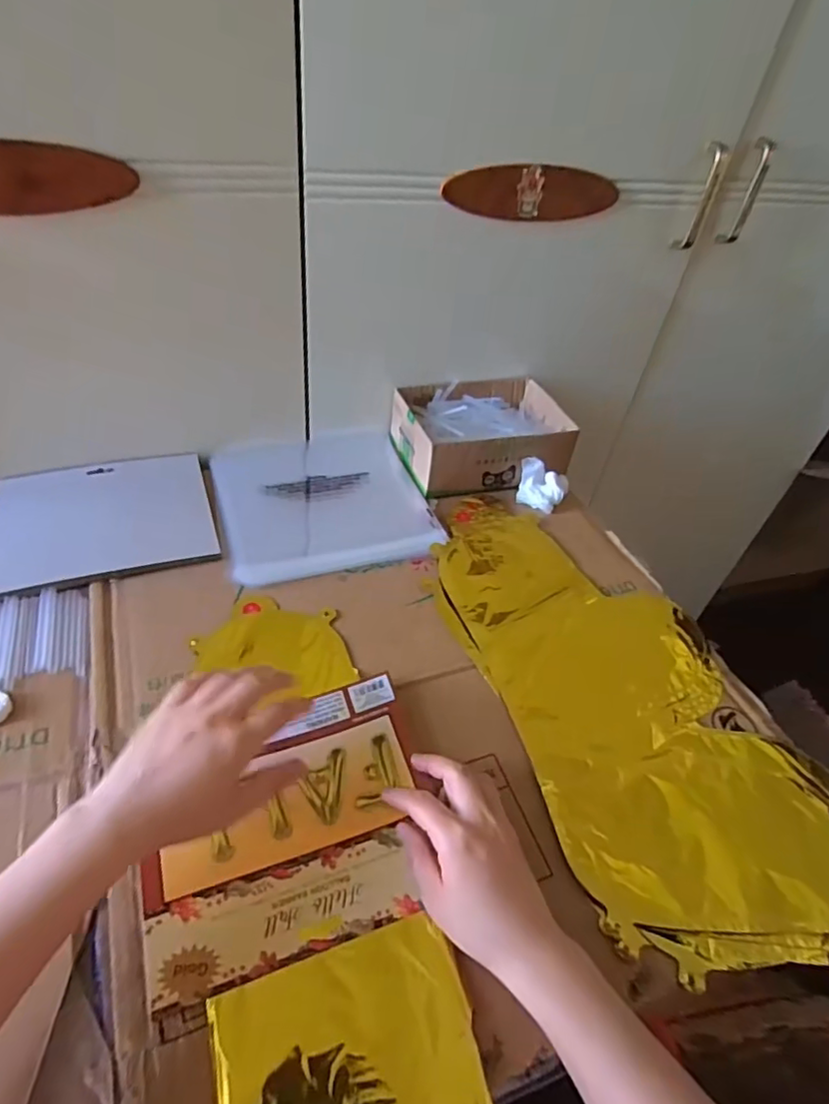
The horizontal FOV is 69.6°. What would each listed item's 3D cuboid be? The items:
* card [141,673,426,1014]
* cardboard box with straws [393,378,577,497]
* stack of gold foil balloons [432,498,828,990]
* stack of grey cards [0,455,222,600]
[{"bbox_3d":[-0.083,0.178,0.402,0.184,0.010,0.156,-12,49,-18],"label":"card"},{"bbox_3d":[0.082,-0.146,0.707,0.196,0.060,0.144,-10,48,-17],"label":"cardboard box with straws"},{"bbox_3d":[0.168,0.108,0.504,0.219,0.017,0.441,-13,49,-19],"label":"stack of gold foil balloons"},{"bbox_3d":[-0.296,-0.036,0.571,0.188,0.007,0.161,-13,49,-19],"label":"stack of grey cards"}]

